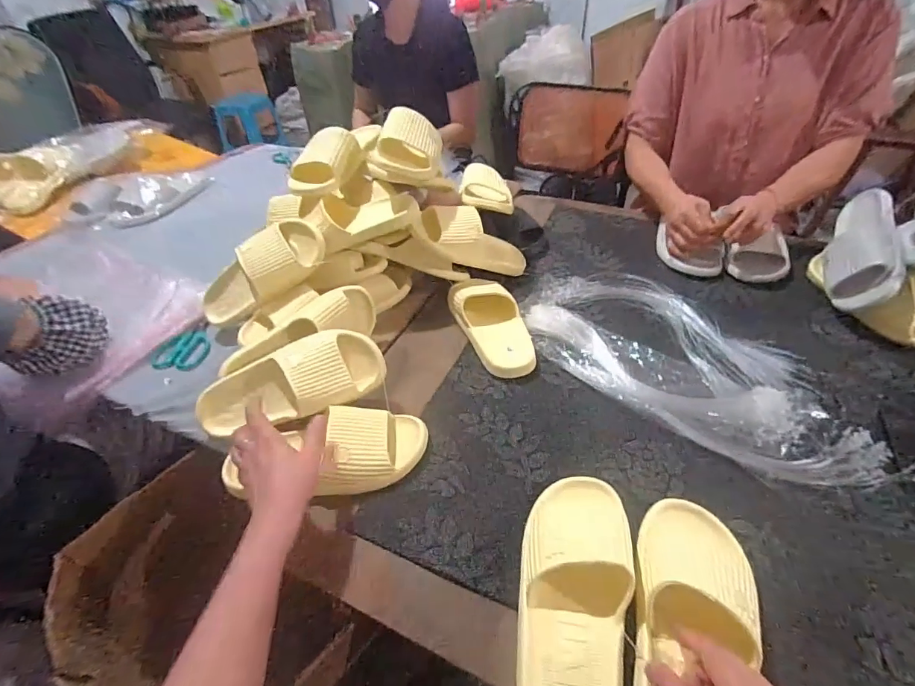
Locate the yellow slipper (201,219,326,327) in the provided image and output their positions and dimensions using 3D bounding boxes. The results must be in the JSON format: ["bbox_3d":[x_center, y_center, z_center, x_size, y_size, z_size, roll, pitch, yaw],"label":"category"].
[{"bbox_3d":[-0.320,-0.113,0.726,0.240,0.088,0.077,-27,37,23],"label":"yellow slipper"}]

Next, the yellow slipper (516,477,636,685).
[{"bbox_3d":[0.112,0.241,0.437,0.100,0.074,0.263,7,43,12],"label":"yellow slipper"}]

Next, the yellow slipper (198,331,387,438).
[{"bbox_3d":[-0.223,0.053,0.599,0.250,0.101,0.080,-18,10,-9],"label":"yellow slipper"}]

